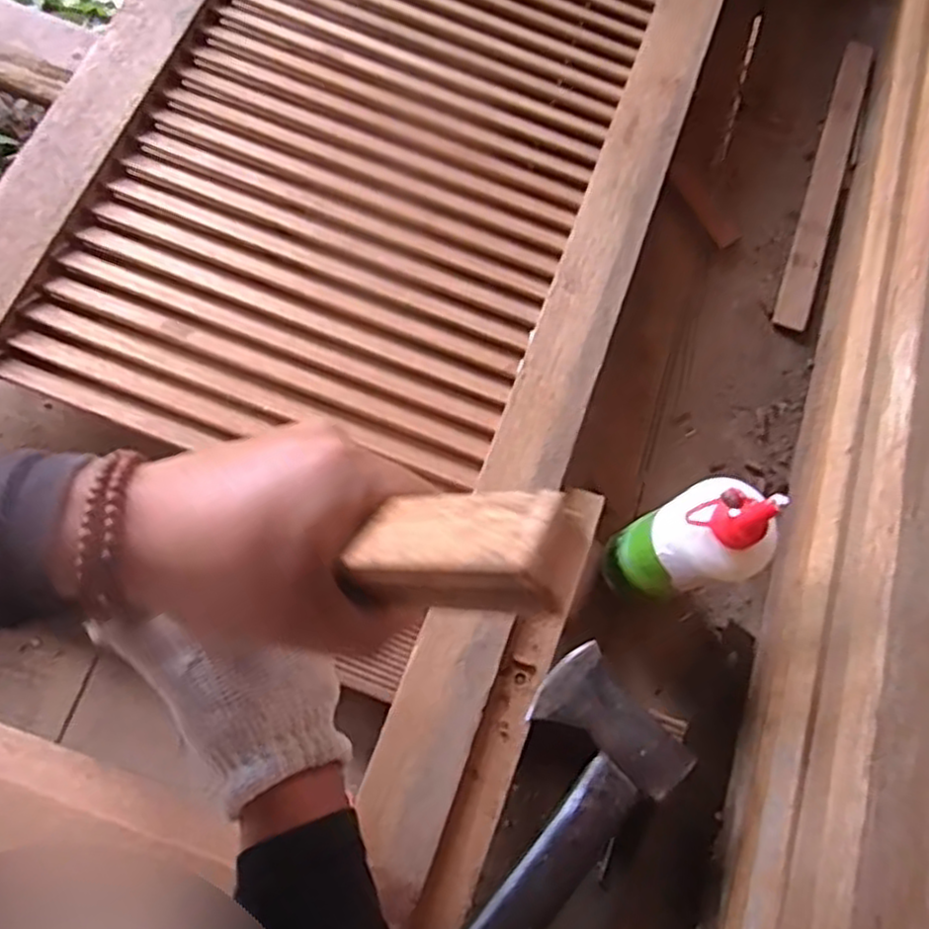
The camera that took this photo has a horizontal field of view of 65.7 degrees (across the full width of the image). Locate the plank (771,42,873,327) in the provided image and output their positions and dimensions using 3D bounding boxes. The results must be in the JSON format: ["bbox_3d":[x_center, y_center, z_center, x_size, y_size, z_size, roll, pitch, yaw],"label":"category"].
[{"bbox_3d":[0.388,-0.309,0.771,0.032,0.011,0.388,22,73,1],"label":"plank"}]

